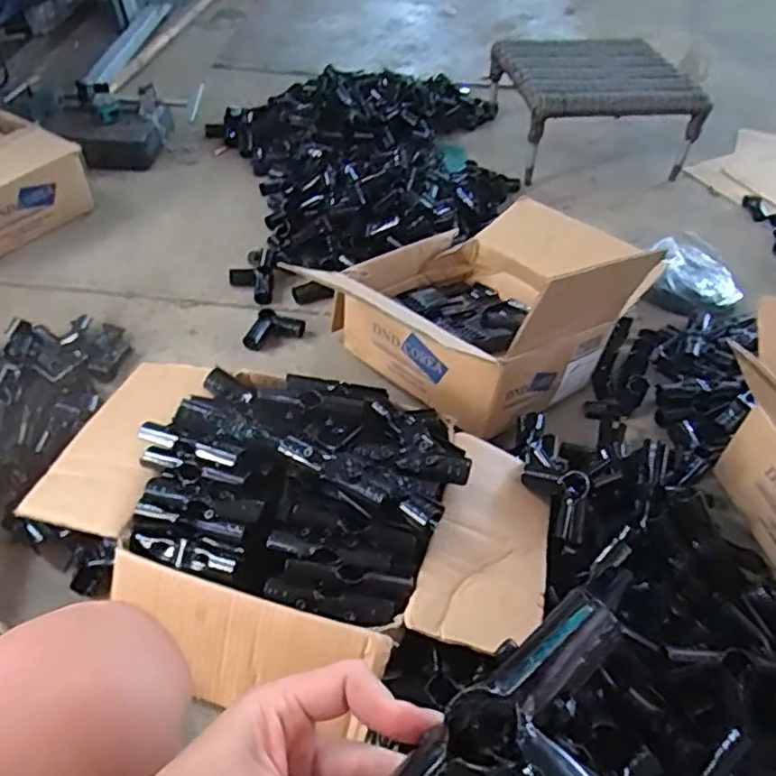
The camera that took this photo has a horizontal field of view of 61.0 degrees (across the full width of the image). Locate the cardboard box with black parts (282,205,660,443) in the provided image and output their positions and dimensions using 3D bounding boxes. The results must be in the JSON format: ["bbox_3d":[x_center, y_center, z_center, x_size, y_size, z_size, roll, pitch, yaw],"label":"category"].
[{"bbox_3d":[0.199,-0.161,1.064,0.468,0.253,0.356,-25,52,-26],"label":"cardboard box with black parts"}]

